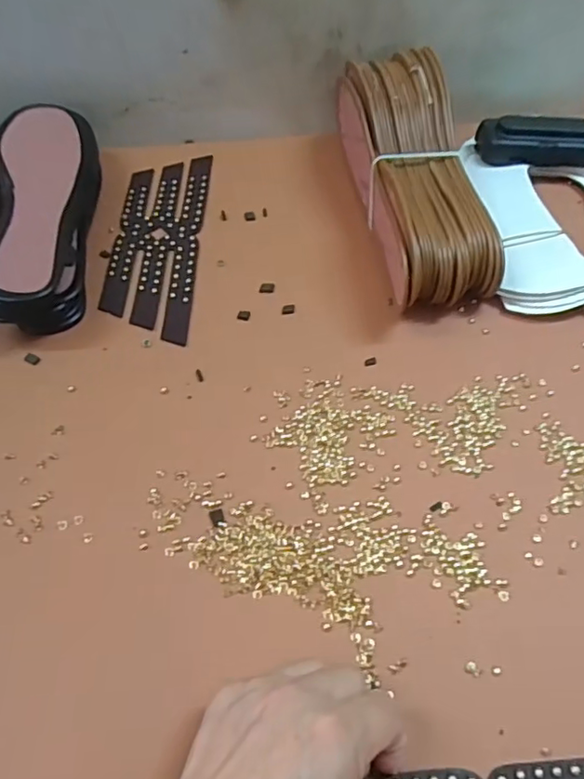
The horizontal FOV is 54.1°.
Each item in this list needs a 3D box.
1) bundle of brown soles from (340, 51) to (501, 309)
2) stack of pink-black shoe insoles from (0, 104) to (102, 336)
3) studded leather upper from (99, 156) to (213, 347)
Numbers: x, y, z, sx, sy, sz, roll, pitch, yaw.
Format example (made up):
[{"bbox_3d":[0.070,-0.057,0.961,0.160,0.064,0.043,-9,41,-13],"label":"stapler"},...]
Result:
[{"bbox_3d":[0.097,-0.172,0.464,0.083,0.082,0.241,-7,57,-6],"label":"bundle of brown soles"},{"bbox_3d":[-0.192,-0.137,0.446,0.073,0.054,0.216,-6,57,-5],"label":"stack of pink-black shoe insoles"},{"bbox_3d":[-0.110,-0.125,0.473,0.069,0.005,0.209,1,57,-1],"label":"studded leather upper"}]

